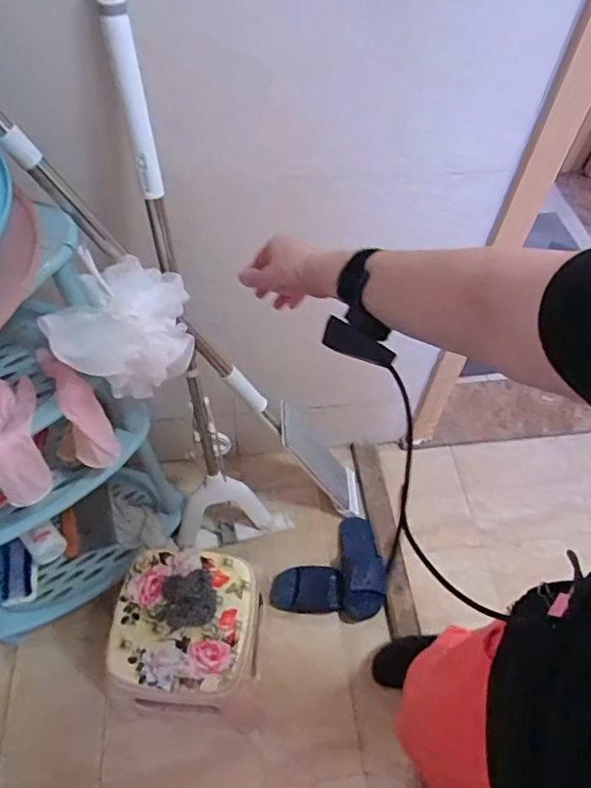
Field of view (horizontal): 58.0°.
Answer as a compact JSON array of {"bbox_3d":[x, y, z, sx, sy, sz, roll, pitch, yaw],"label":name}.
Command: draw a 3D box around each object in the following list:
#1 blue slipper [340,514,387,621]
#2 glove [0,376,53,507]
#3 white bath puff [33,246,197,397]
[{"bbox_3d":[0.149,0.395,1.224,0.111,0.077,0.235,3,56,-1],"label":"blue slipper"},{"bbox_3d":[-0.390,0.056,0.746,0.091,0.116,0.154,-28,62,-20],"label":"glove"},{"bbox_3d":[-0.212,-0.085,0.668,0.146,0.142,0.133,1,56,-2],"label":"white bath puff"}]

